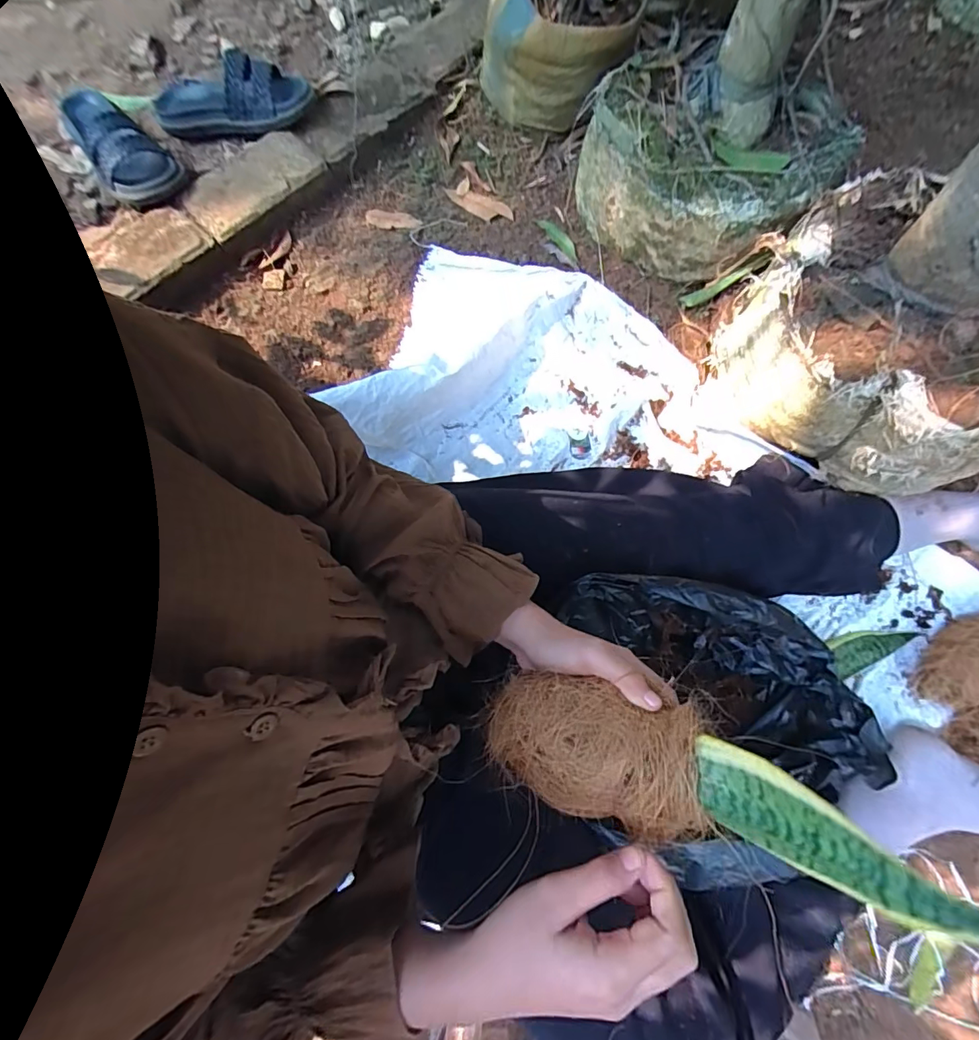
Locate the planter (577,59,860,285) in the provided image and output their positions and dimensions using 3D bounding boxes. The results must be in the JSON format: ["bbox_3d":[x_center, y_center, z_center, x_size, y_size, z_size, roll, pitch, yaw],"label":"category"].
[{"bbox_3d":[0.283,-0.477,0.662,0.307,0.157,0.258,38,77,8],"label":"planter"}]

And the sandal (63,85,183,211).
[{"bbox_3d":[-0.545,-0.542,0.688,0.235,0.044,0.095,43,81,10],"label":"sandal"}]

